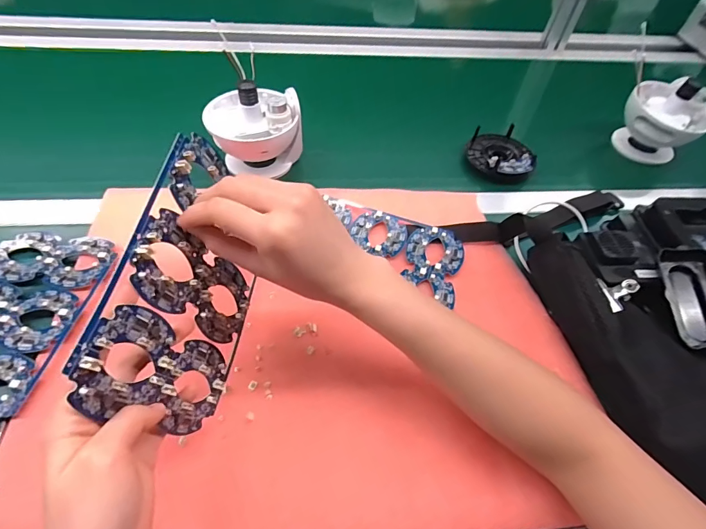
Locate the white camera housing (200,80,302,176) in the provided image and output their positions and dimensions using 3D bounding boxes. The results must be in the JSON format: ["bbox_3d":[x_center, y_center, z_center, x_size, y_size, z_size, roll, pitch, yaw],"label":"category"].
[{"bbox_3d":[-0.133,-0.182,0.527,0.119,0.114,0.108,-17,57,-17],"label":"white camera housing"}]

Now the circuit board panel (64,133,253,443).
[{"bbox_3d":[-0.118,0.015,0.293,0.010,0.135,0.197,0,62,16],"label":"circuit board panel"}]

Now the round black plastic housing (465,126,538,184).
[{"bbox_3d":[0.227,-0.171,0.591,0.100,0.027,0.113,29,57,16],"label":"round black plastic housing"}]

